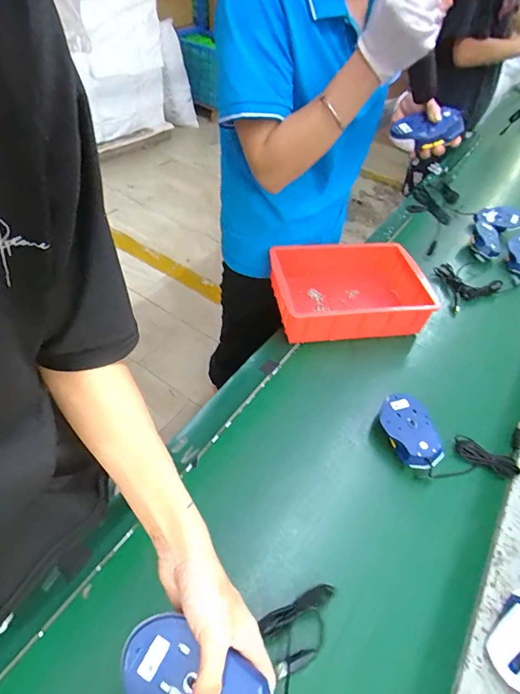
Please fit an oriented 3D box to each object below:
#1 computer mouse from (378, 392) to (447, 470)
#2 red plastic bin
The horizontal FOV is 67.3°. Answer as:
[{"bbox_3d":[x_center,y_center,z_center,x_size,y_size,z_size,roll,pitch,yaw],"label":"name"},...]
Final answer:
[{"bbox_3d":[0.229,0.134,0.610,0.065,0.046,0.118,-5,49,-9],"label":"computer mouse"},{"bbox_3d":[0.175,-0.113,0.796,0.308,0.098,0.213,0,53,-9],"label":"red plastic bin"}]

